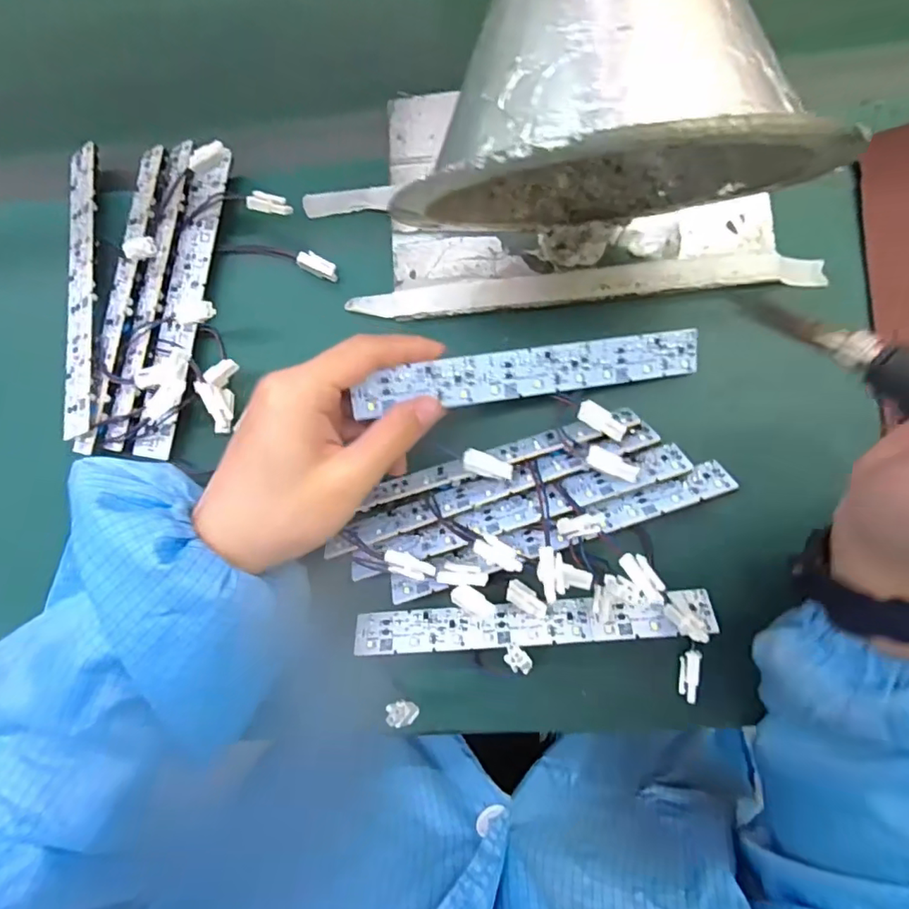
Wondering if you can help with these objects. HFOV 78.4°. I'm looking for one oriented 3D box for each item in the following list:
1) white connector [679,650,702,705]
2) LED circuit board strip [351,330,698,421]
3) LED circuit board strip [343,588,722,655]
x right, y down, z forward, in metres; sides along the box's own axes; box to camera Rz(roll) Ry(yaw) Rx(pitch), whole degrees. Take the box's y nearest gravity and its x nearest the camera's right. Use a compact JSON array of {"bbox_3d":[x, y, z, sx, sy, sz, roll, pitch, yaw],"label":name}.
[{"bbox_3d":[0.126,0.118,0.298,0.009,0.008,0.027,8,85,7],"label":"white connector"},{"bbox_3d":[0.043,-0.044,0.293,0.187,0.004,0.025,-9,104,-12],"label":"LED circuit board strip"},{"bbox_3d":[0.041,0.092,0.302,0.189,0.004,0.025,-6,52,5],"label":"LED circuit board strip"}]

